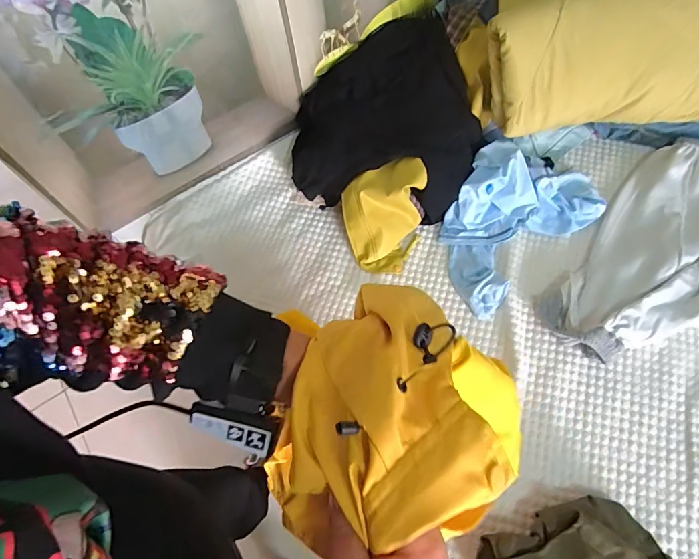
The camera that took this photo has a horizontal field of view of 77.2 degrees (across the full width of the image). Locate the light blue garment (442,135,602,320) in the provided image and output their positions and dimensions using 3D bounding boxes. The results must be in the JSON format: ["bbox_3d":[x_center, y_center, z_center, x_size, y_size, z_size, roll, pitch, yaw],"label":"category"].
[{"bbox_3d":[0.362,-0.154,0.989,0.425,0.128,0.261,-38,66,-14],"label":"light blue garment"}]

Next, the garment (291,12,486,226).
[{"bbox_3d":[0.094,-0.387,1.053,0.429,0.227,0.421,12,64,11],"label":"garment"}]

